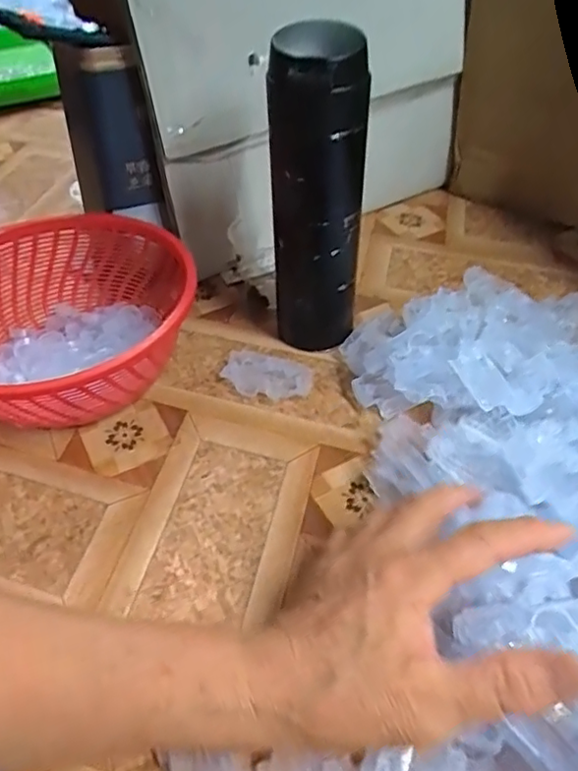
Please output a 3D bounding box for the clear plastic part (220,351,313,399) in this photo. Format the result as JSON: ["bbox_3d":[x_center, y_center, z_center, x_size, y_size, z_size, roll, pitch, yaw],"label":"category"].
[{"bbox_3d":[-0.017,-0.007,0.465,0.068,0.010,0.044,13,48,14],"label":"clear plastic part"}]

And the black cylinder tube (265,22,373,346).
[{"bbox_3d":[0.020,-0.117,0.419,0.062,0.224,0.051,1,47,4],"label":"black cylinder tube"}]

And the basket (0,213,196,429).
[{"bbox_3d":[-0.174,-0.042,0.456,0.192,0.082,0.194,-1,46,1],"label":"basket"}]

